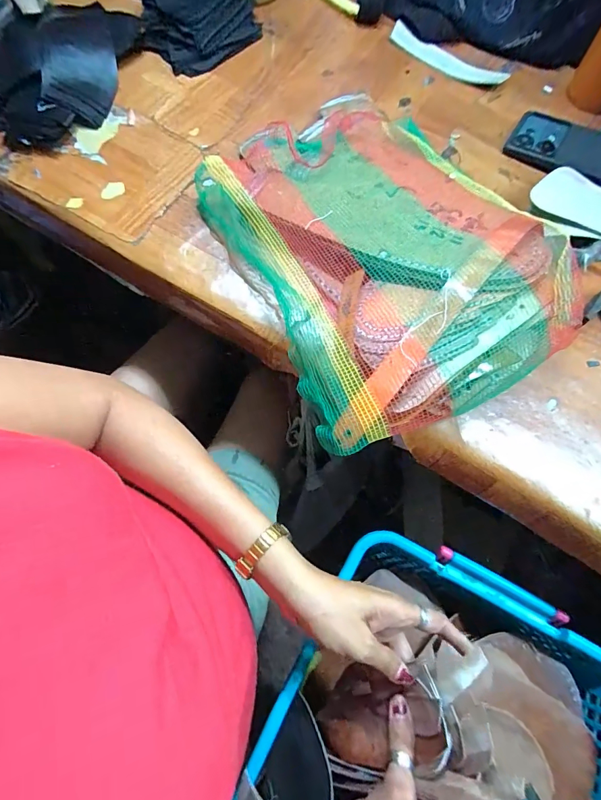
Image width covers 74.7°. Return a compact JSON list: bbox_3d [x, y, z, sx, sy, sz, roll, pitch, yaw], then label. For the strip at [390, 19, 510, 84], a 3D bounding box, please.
[{"bbox_3d":[0.194,-0.461,0.528,0.165,0.007,0.039,37,74,11],"label":"strip"}]

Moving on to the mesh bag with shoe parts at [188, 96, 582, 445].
[{"bbox_3d":[0.067,-0.157,0.391,0.264,0.063,0.378,-24,73,-9],"label":"mesh bag with shoe parts"}]

